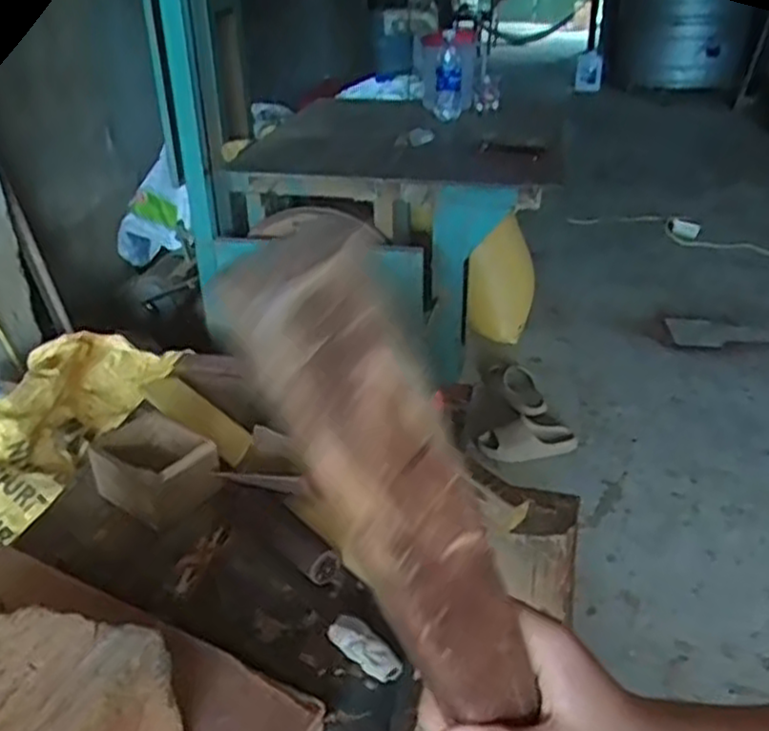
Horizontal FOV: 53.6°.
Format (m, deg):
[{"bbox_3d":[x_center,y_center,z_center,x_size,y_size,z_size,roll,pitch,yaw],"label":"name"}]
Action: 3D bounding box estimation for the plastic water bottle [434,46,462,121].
[{"bbox_3d":[0.151,-0.654,1.766,0.057,0.226,0.076,-3,65,-3],"label":"plastic water bottle"}]

